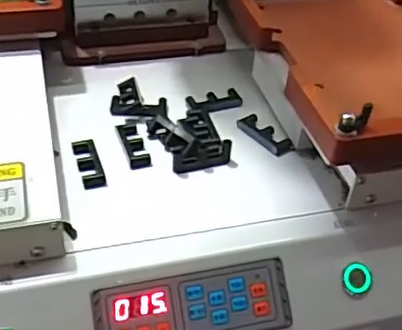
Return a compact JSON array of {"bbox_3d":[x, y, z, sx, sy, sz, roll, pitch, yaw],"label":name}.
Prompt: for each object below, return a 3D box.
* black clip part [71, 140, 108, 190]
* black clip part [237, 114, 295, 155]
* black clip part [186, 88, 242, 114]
[{"bbox_3d":[-0.076,-0.002,0.400,0.016,0.006,0.043,-10,43,-17],"label":"black clip part"},{"bbox_3d":[0.047,-0.023,0.442,0.020,0.005,0.045,-27,50,-31],"label":"black clip part"},{"bbox_3d":[0.012,-0.052,0.469,0.043,0.004,0.024,-14,44,-20],"label":"black clip part"}]

